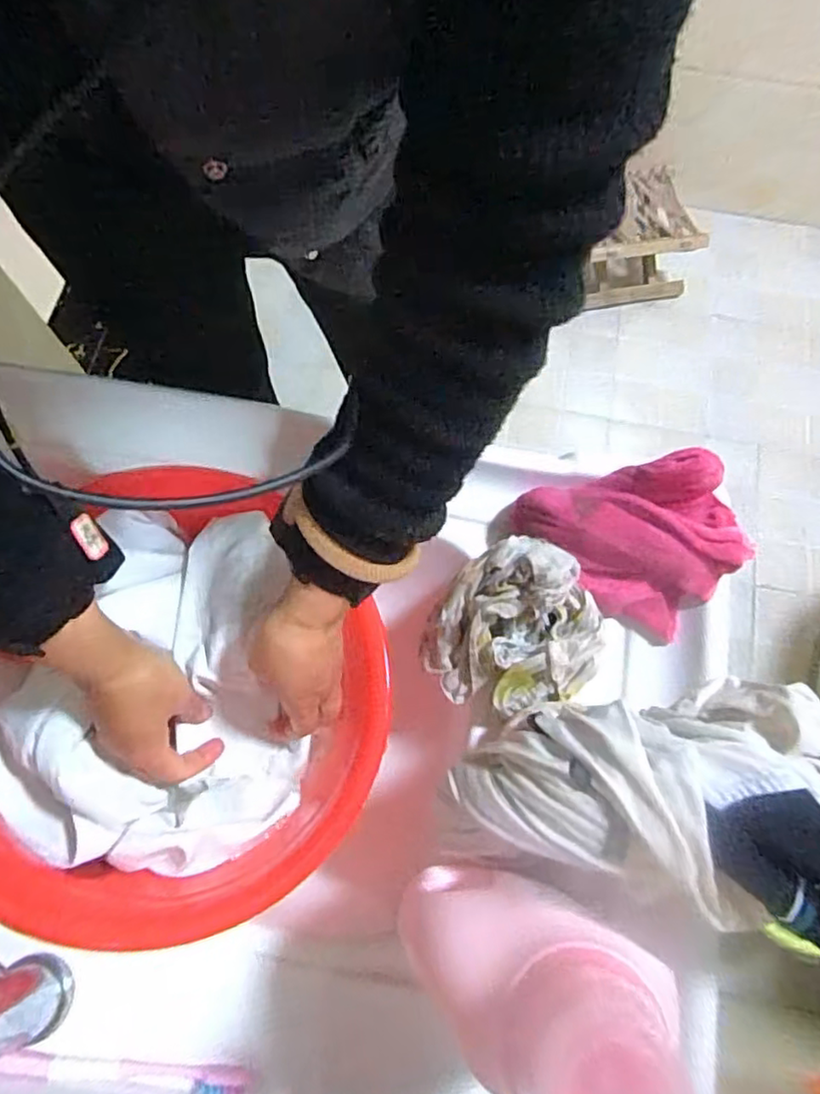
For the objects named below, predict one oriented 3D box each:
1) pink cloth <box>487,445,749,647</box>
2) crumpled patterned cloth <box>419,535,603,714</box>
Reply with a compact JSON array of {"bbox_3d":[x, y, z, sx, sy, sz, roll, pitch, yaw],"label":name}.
[{"bbox_3d":[0.148,-0.017,0.450,0.156,0.086,0.114,23,72,8],"label":"pink cloth"},{"bbox_3d":[0.072,0.058,0.439,0.110,0.078,0.101,31,74,10],"label":"crumpled patterned cloth"}]

